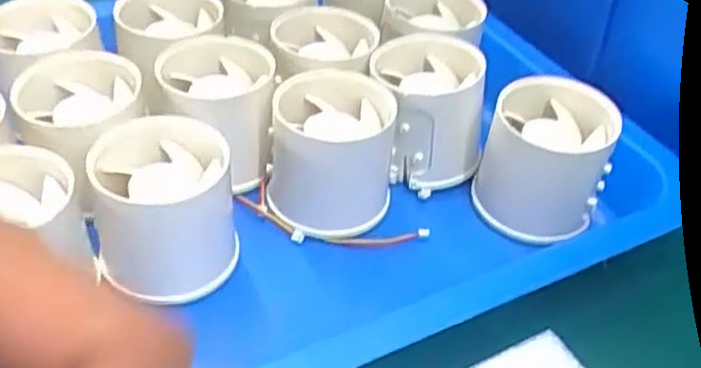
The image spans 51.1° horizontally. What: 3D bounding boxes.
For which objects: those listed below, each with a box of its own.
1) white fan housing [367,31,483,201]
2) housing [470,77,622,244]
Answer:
[{"bbox_3d":[0.035,-0.035,0.346,0.044,0.051,0.057,-6,43,-12],"label":"white fan housing"},{"bbox_3d":[0.087,-0.012,0.329,0.052,0.052,0.053,15,43,11],"label":"housing"}]

